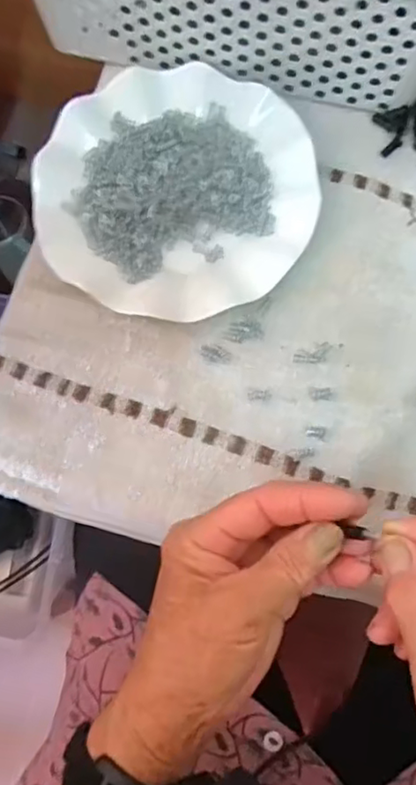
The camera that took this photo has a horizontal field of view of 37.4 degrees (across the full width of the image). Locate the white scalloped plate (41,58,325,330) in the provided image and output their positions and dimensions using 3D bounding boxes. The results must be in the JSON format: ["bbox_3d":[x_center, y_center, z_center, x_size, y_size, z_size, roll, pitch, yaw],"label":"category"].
[{"bbox_3d":[-0.022,-0.137,0.418,0.178,0.025,0.184,0,76,-1],"label":"white scalloped plate"}]

